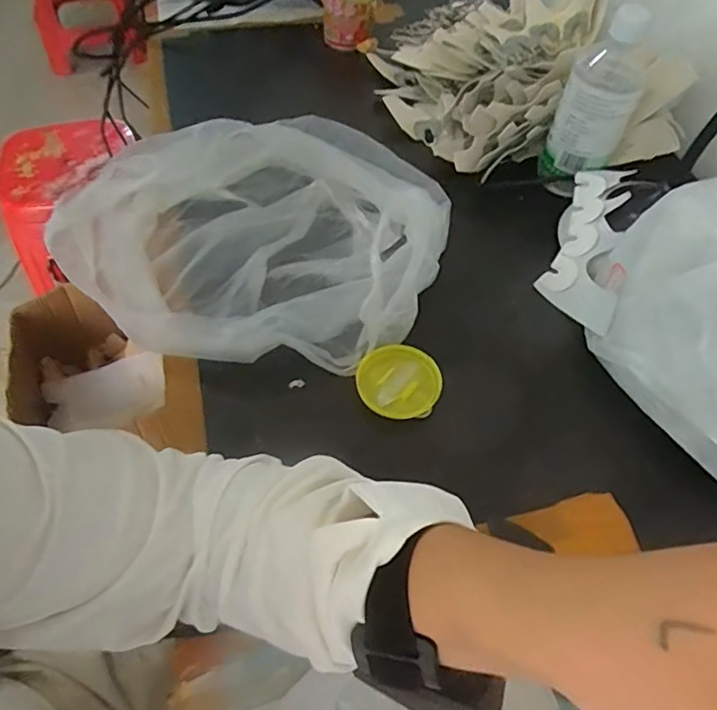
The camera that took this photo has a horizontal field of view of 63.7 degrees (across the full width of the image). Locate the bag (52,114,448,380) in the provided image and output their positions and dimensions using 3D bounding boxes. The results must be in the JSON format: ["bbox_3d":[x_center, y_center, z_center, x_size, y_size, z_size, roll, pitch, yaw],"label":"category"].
[{"bbox_3d":[-0.086,-0.122,0.525,0.317,0.073,0.280,11,55,5],"label":"bag"}]

